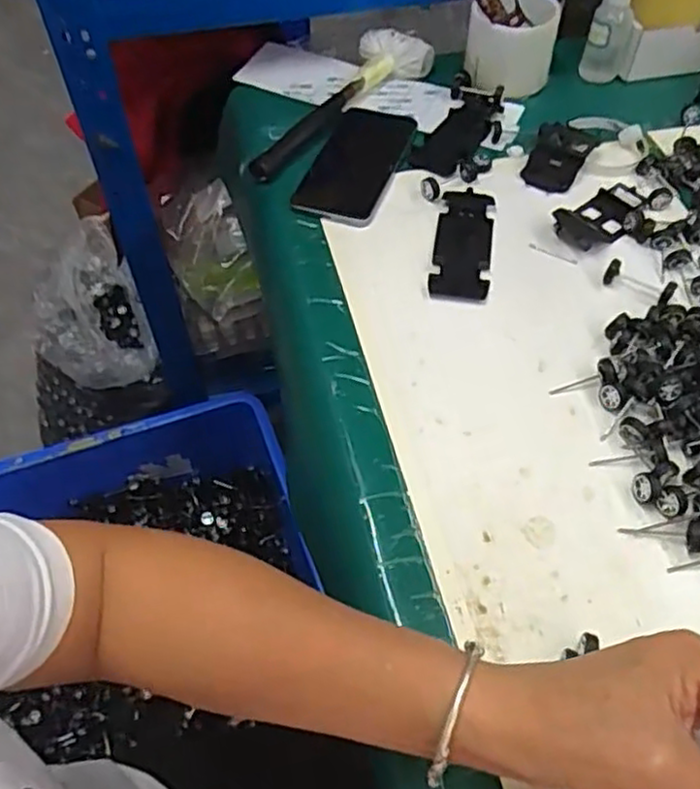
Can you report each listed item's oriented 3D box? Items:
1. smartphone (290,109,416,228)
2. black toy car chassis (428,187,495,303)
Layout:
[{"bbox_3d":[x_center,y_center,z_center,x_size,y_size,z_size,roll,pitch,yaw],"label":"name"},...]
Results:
[{"bbox_3d":[0.003,-0.218,0.650,0.085,0.005,0.165,16,56,12],"label":"smartphone"},{"bbox_3d":[0.095,-0.127,0.582,0.046,0.007,0.122,8,55,6],"label":"black toy car chassis"}]

